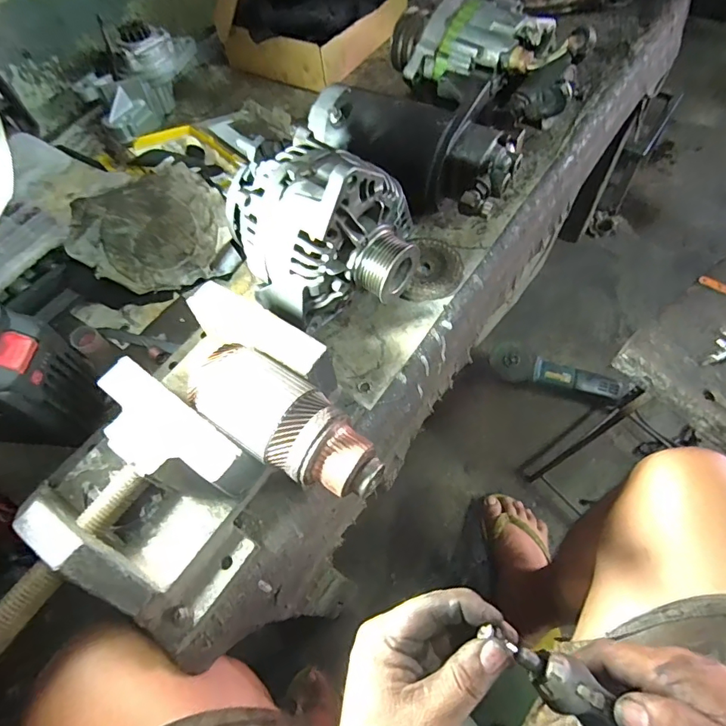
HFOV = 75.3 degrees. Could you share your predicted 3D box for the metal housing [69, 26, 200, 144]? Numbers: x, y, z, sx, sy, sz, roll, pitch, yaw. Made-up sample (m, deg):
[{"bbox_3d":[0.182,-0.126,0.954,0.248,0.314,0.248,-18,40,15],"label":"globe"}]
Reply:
[{"bbox_3d":[-0.340,-0.436,0.713,0.086,0.108,0.190,27,65,18],"label":"metal housing"}]

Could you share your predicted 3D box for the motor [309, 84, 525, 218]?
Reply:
[{"bbox_3d":[0.066,-0.258,0.576,0.249,0.117,0.137,27,65,18],"label":"motor"}]

